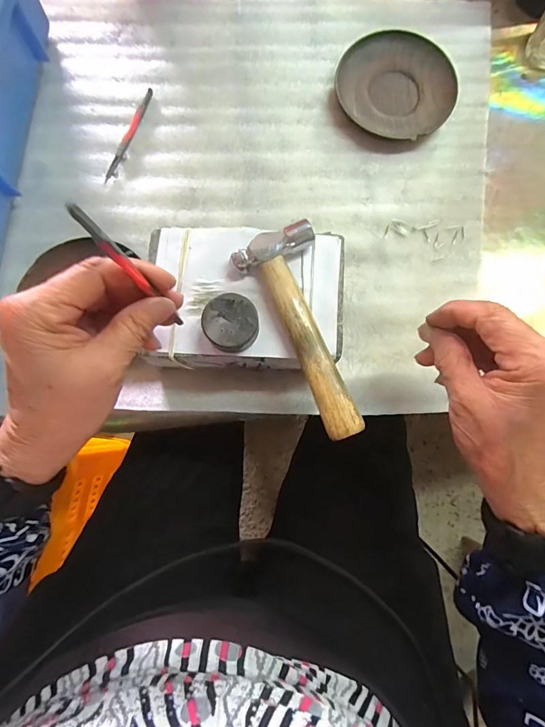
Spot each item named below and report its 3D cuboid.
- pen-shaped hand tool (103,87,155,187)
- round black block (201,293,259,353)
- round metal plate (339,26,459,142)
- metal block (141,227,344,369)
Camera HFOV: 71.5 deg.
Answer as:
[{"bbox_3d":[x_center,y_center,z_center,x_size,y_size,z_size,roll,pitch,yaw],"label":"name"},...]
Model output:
[{"bbox_3d":[-0.135,-0.214,0.355,0.011,0.004,0.105,17,79,3],"label":"pen-shaped hand tool"},{"bbox_3d":[-0.029,-0.027,0.261,0.036,0.021,0.037,0,79,-1],"label":"round black block"},{"bbox_3d":[0.121,-0.271,0.369,0.112,0.016,0.104,0,79,-1],"label":"round metal plate"},{"bbox_3d":[-0.023,-0.044,0.298,0.148,0.065,0.106,3,79,0],"label":"metal block"}]

